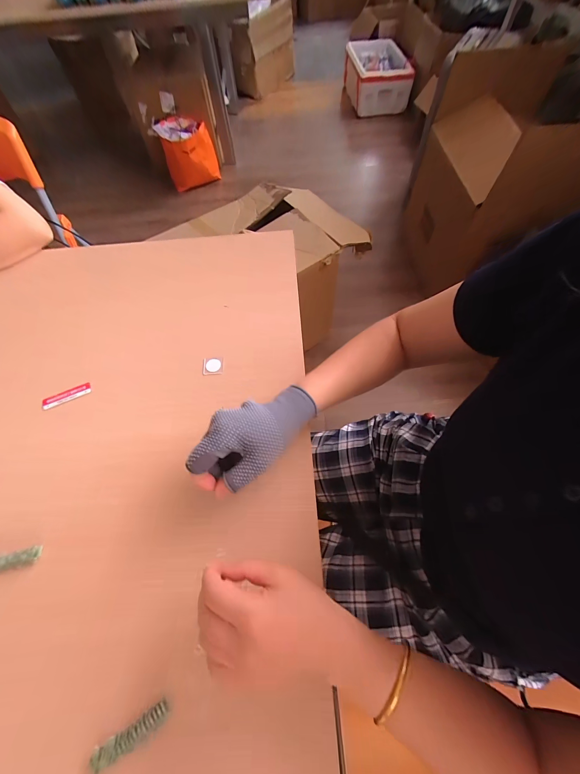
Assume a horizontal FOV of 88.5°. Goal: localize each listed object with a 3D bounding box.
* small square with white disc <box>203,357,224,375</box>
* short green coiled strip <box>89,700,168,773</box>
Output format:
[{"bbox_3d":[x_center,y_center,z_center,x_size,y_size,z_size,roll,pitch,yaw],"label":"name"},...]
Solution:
[{"bbox_3d":[-0.120,-0.034,0.464,0.029,0.005,0.031,-5,63,0],"label":"small square with white disc"},{"bbox_3d":[-0.145,0.318,0.272,0.068,0.010,0.016,-29,65,-12],"label":"short green coiled strip"}]

